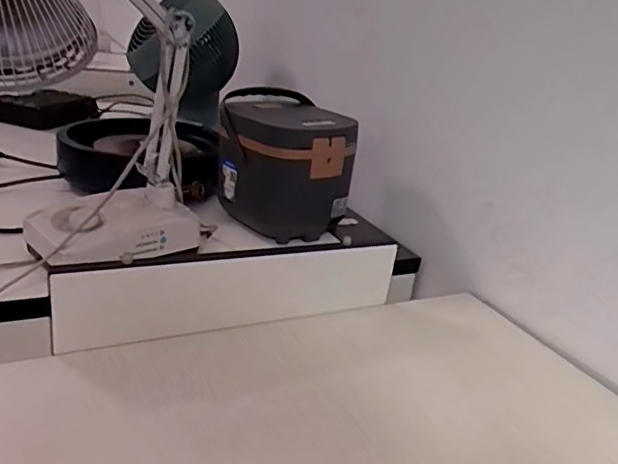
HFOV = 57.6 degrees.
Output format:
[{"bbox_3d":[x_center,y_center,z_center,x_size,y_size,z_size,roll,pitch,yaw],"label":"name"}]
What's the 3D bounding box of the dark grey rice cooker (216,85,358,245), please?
[{"bbox_3d":[-0.036,-0.107,0.895,0.175,0.178,0.193,-14,30,-41],"label":"dark grey rice cooker"}]

